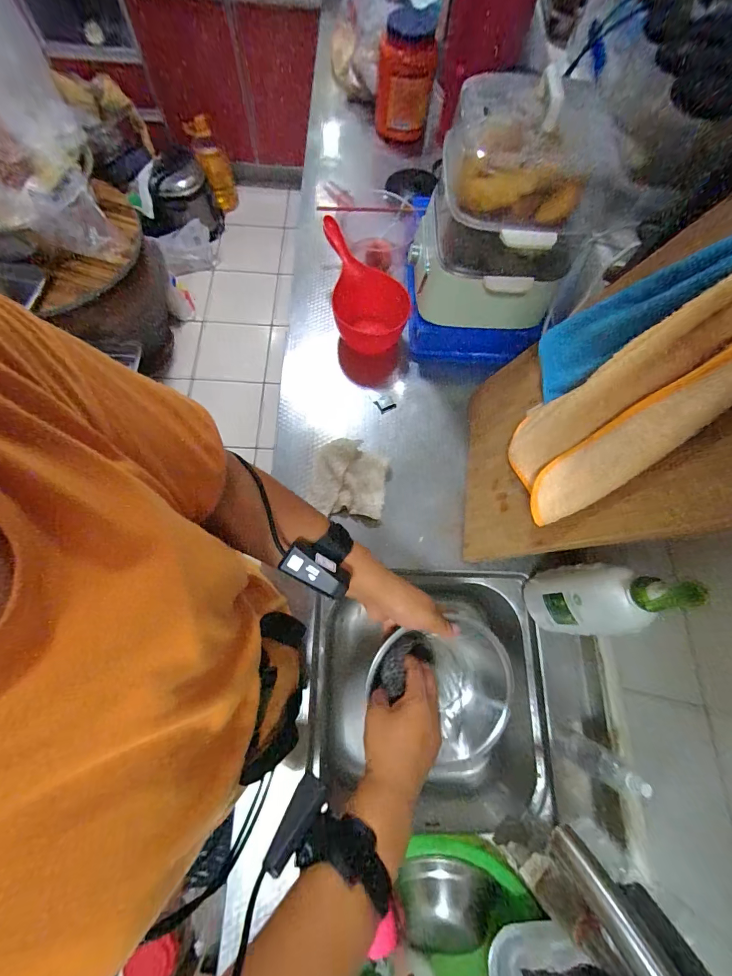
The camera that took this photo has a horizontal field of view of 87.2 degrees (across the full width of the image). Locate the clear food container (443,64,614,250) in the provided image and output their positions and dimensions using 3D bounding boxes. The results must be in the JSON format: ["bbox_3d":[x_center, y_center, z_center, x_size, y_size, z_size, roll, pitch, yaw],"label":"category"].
[{"bbox_3d":[0.206,-0.420,0.497,0.205,0.119,0.163,14,70,2],"label":"clear food container"}]

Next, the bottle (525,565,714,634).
[{"bbox_3d":[0.295,0.149,0.509,0.070,0.289,0.064,28,72,7],"label":"bottle"}]

